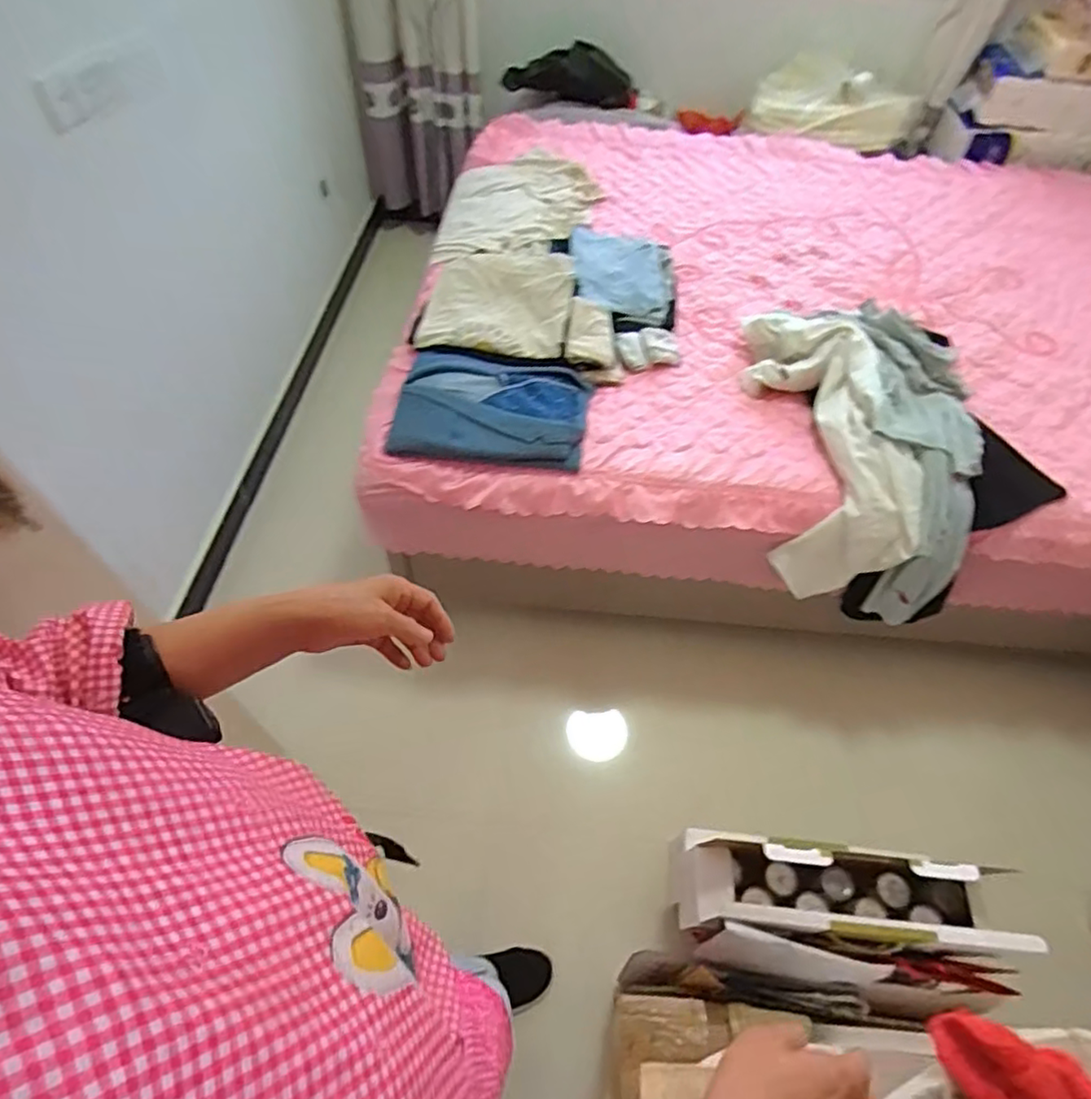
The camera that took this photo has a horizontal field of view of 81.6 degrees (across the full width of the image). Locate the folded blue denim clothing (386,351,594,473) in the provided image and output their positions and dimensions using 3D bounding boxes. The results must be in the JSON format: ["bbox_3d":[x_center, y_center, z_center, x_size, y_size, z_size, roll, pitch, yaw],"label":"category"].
[{"bbox_3d":[-0.104,-0.269,1.225,0.368,0.058,0.261,8,55,3],"label":"folded blue denim clothing"}]

